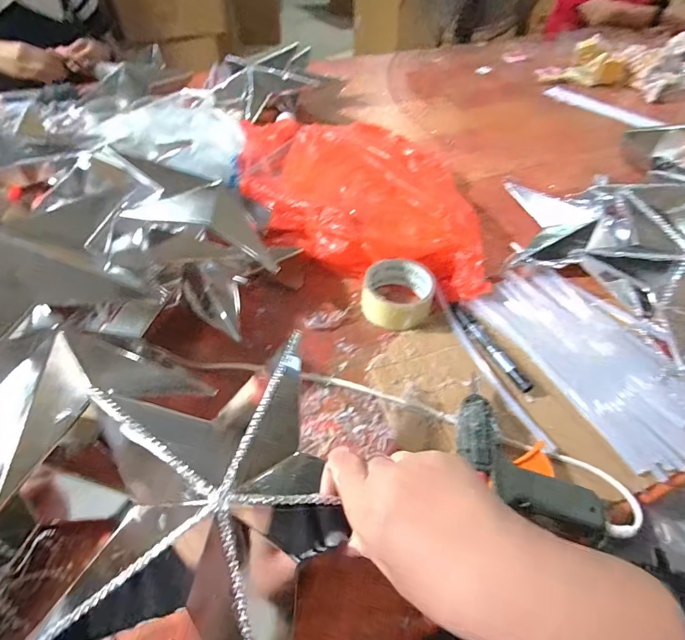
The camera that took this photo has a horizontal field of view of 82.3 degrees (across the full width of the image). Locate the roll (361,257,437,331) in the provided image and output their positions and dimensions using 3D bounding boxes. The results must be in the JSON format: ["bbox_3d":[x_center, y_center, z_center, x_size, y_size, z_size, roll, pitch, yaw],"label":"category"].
[{"bbox_3d":[0.069,-0.033,0.480,0.082,0.038,0.088,1,49,-1],"label":"roll"}]

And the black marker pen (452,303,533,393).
[{"bbox_3d":[0.162,0.028,0.443,0.019,0.016,0.133,-16,52,-14],"label":"black marker pen"}]

